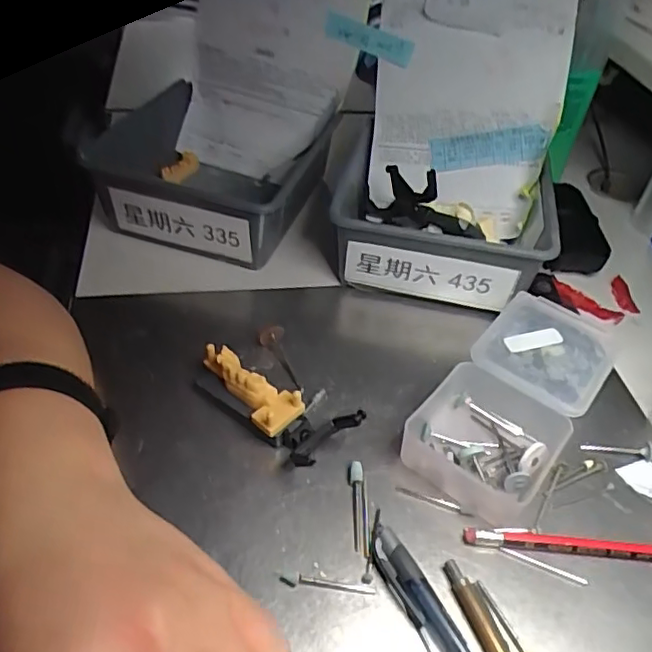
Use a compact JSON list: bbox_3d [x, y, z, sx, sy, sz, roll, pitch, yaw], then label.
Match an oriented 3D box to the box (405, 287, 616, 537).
[{"bbox_3d":[0.114,0.042,0.363,0.076,0.030,0.153,31,50,23],"label":"box"}]

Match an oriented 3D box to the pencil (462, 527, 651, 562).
[{"bbox_3d":[0.145,0.115,0.312,0.146,0.007,0.008,5,45,-1],"label":"pencil"}]

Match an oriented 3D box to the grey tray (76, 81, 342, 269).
[{"bbox_3d":[-0.086,-0.118,0.483,0.151,0.072,0.149,16,46,10],"label":"grey tray"}]

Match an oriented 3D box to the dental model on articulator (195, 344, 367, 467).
[{"bbox_3d":[-0.031,0.044,0.345,0.098,0.029,0.037,35,52,26],"label":"dental model on articulator"}]

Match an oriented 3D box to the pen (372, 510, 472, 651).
[{"bbox_3d":[0.058,0.147,0.266,0.016,0.011,0.134,-19,50,-23],"label":"pen"}]

